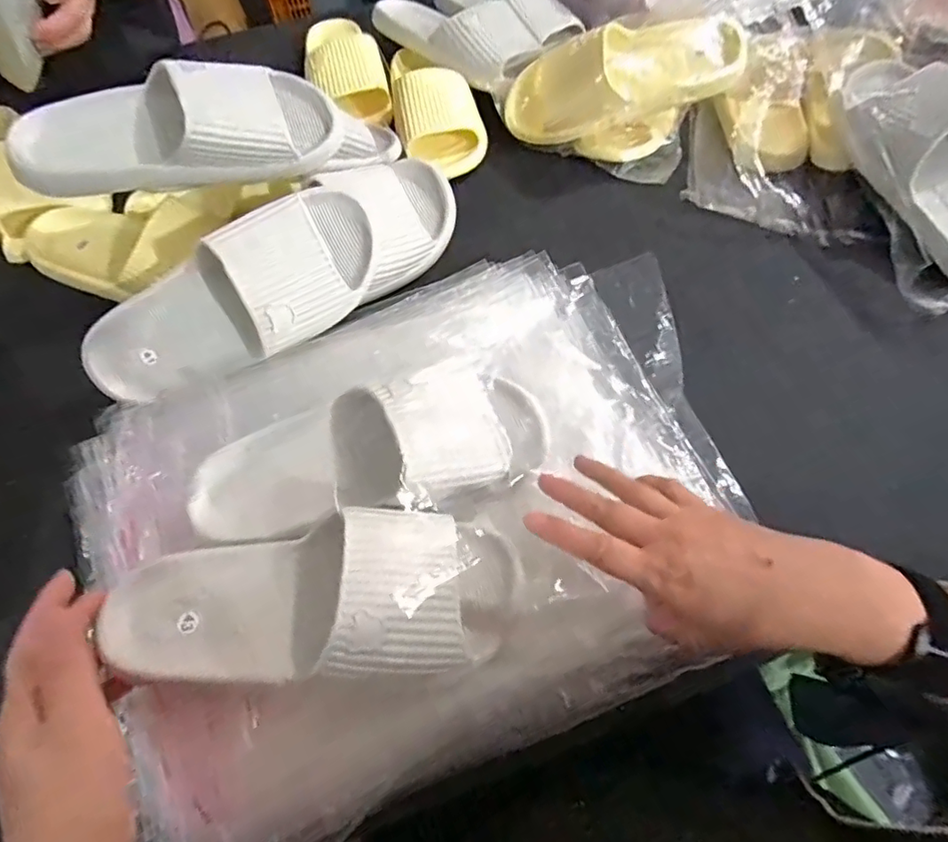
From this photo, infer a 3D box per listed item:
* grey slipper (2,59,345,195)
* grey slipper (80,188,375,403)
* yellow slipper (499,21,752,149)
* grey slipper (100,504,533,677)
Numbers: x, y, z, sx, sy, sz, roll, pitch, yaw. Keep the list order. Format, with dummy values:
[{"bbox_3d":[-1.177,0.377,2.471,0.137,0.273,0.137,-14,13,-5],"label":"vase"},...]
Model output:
[{"bbox_3d":[-0.252,-0.249,0.471,0.264,0.065,0.107,-8,61,-3],"label":"grey slipper"},{"bbox_3d":[-0.195,-0.103,0.449,0.254,0.082,0.107,-30,95,-14],"label":"grey slipper"},{"bbox_3d":[0.161,-0.370,0.598,0.246,0.085,0.077,-3,61,0],"label":"yellow slipper"},{"bbox_3d":[-0.098,0.111,0.347,0.246,0.060,0.090,-6,61,0],"label":"grey slipper"}]

